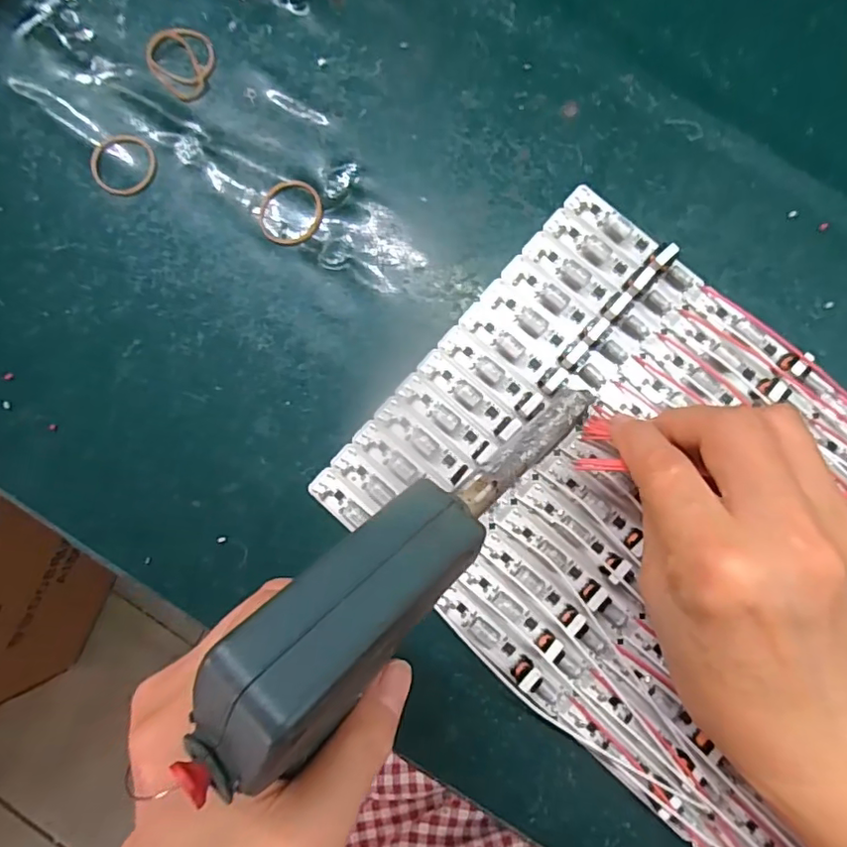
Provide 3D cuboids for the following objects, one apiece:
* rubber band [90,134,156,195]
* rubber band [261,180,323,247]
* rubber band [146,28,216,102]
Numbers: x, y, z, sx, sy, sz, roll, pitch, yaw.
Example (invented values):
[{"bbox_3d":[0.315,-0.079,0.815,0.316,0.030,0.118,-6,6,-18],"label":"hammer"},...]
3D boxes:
[{"bbox_3d":[-0.151,-0.130,0.283,0.031,0.004,0.031,0,85,3],"label":"rubber band"},{"bbox_3d":[-0.064,-0.103,0.276,0.029,0.004,0.032,20,87,5],"label":"rubber band"},{"bbox_3d":[-0.123,-0.185,0.286,0.041,0.004,0.032,44,89,6],"label":"rubber band"}]

